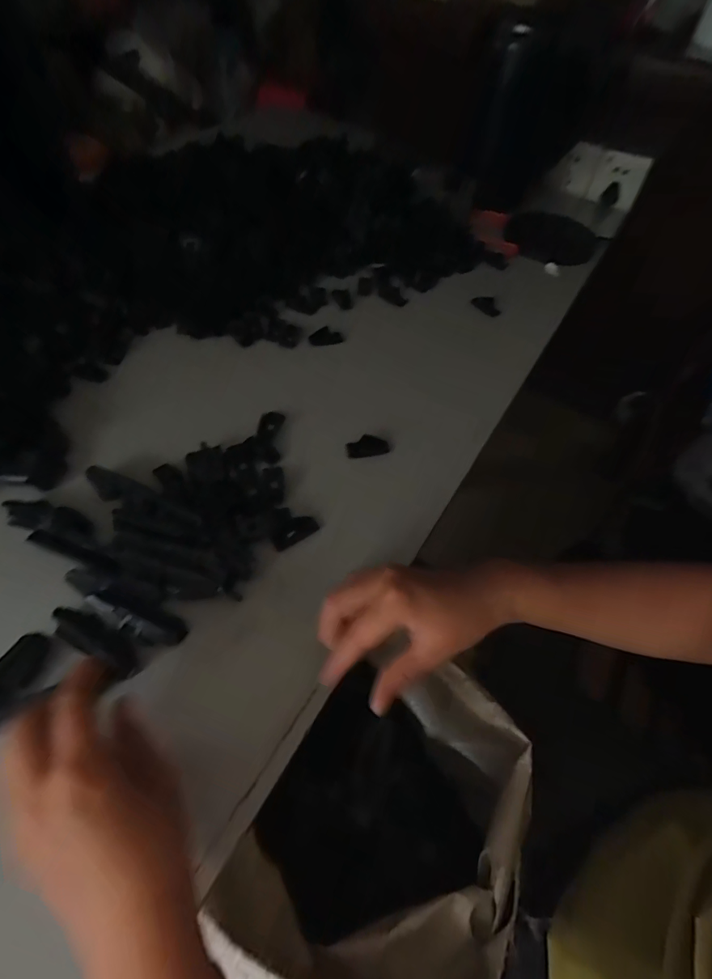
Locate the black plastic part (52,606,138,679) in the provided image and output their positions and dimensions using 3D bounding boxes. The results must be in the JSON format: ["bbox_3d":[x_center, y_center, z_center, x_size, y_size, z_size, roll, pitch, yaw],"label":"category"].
[{"bbox_3d":[-0.182,0.105,0.331,0.069,0.028,0.023,25,56,13],"label":"black plastic part"}]

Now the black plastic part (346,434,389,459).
[{"bbox_3d":[0.012,-0.042,0.464,0.044,0.015,0.016,-8,55,-11],"label":"black plastic part"}]

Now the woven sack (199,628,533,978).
[{"bbox_3d":[0.025,0.279,0.390,0.180,0.159,0.225,27,56,14],"label":"woven sack"}]

